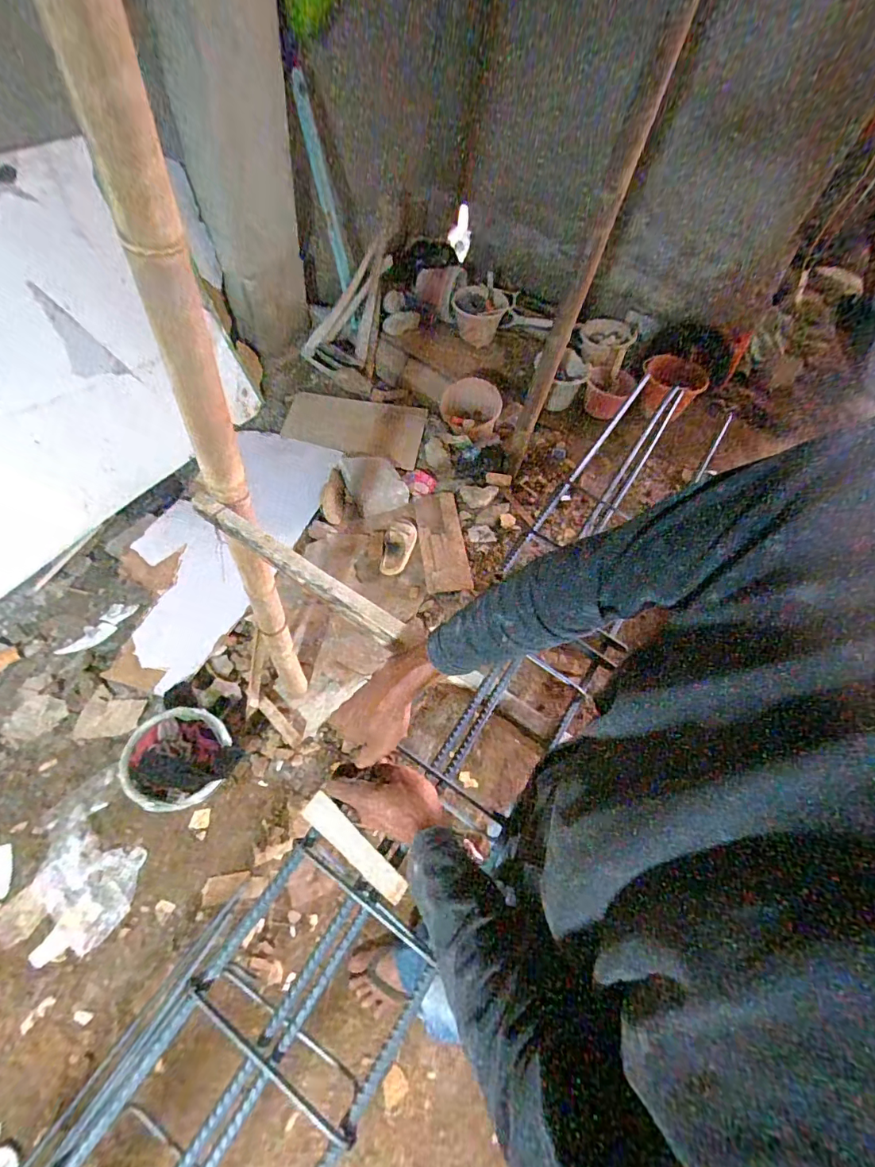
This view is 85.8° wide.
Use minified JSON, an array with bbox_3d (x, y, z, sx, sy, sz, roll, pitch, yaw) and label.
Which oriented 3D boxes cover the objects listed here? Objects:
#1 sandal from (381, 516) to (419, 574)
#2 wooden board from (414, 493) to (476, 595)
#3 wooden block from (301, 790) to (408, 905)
[{"bbox_3d":[-0.146,-0.146,1.799,0.118,0.034,0.250,9,55,-3],"label":"sandal"},{"bbox_3d":[0.020,-0.170,1.821,0.174,0.022,0.508,1,50,-12],"label":"wooden board"},{"bbox_3d":[-0.095,0.297,0.534,0.145,0.012,0.031,37,59,16],"label":"wooden block"}]

